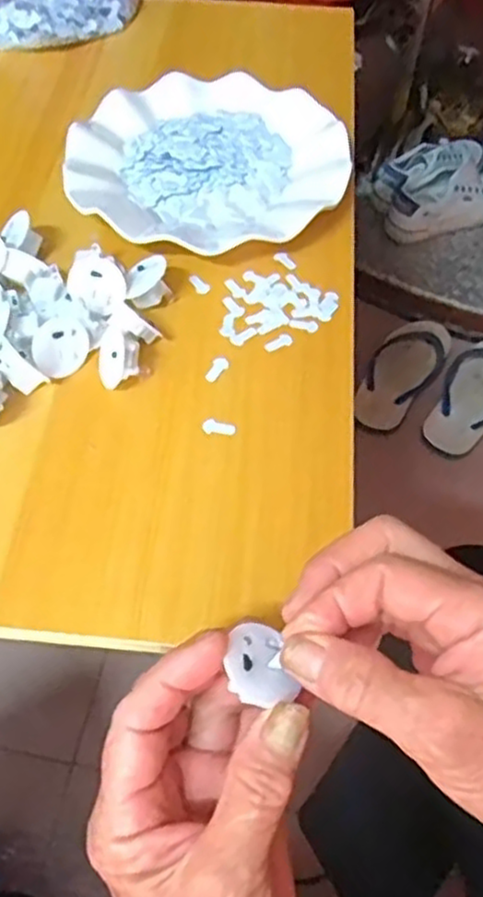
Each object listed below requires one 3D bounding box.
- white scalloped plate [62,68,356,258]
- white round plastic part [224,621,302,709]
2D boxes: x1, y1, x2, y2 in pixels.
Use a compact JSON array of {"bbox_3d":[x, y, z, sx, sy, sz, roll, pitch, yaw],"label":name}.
[{"bbox_3d":[-0.021,-0.192,0.485,0.178,0.022,0.175,1,55,-1],"label":"white scalloped plate"},{"bbox_3d":[0.006,0.079,0.266,0.026,0.004,0.032,6,46,-31],"label":"white round plastic part"}]

